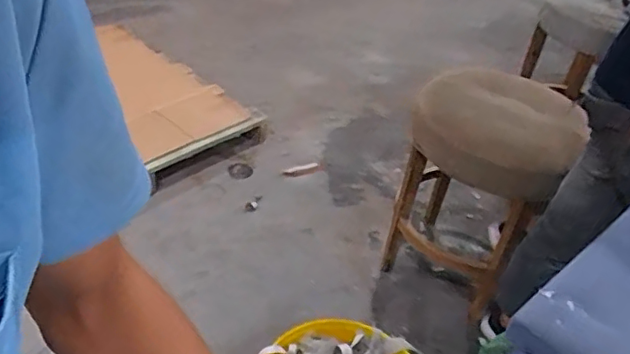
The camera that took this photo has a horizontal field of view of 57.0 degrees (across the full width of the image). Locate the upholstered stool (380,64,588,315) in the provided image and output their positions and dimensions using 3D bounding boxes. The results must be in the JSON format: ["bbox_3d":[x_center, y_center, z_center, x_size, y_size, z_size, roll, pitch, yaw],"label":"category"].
[{"bbox_3d":[0.449,0.045,1.624,0.413,0.616,0.420,29,43,25],"label":"upholstered stool"}]

